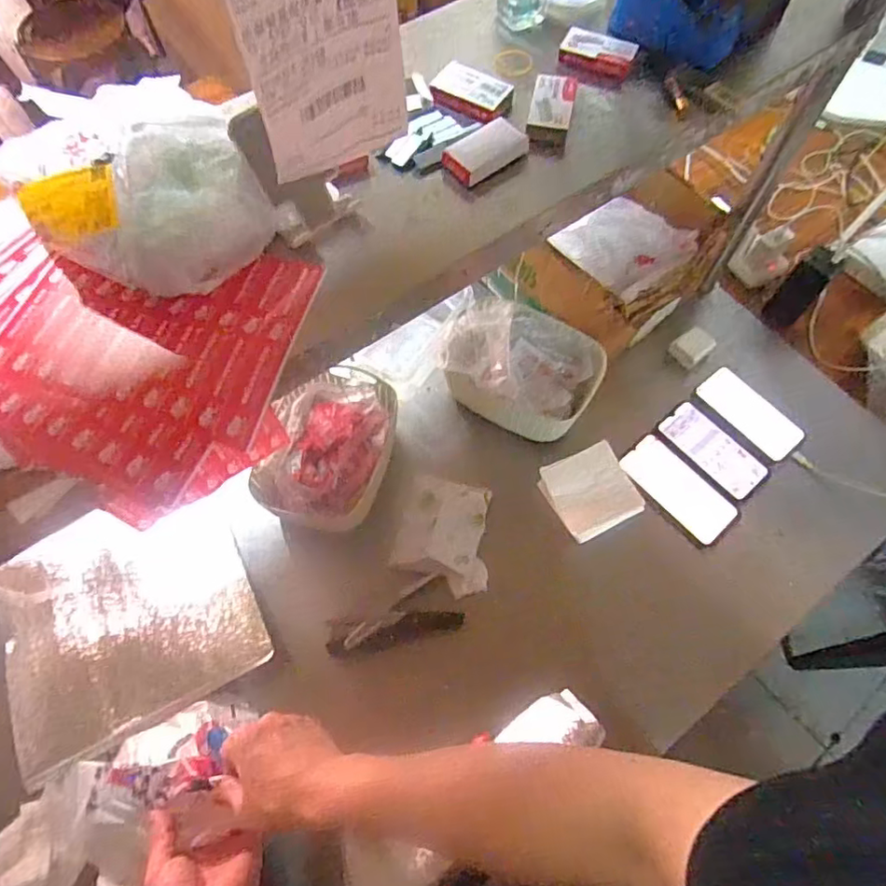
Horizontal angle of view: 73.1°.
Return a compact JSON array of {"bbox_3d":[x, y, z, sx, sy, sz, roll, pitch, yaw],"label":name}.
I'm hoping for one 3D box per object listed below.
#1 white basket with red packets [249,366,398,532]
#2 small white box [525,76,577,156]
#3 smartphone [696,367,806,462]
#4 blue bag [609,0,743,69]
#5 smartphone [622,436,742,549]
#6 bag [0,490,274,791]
[{"bbox_3d":[-0.148,0.006,0.793,0.156,0.103,0.222,6,66,3],"label":"white basket with red packets"},{"bbox_3d":[0.098,-0.300,0.545,0.036,0.023,0.078,11,66,5],"label":"small white box"},{"bbox_3d":[0.451,-0.045,0.876,0.075,0.012,0.155,-37,71,-15],"label":"smartphone"},{"bbox_3d":[0.217,-0.398,0.560,0.120,0.050,0.065,35,70,15],"label":"blue bag"},{"bbox_3d":[0.328,0.063,0.834,0.079,0.008,0.163,-38,71,-15],"label":"smartphone"},{"bbox_3d":[-0.393,0.209,0.748,0.292,0.037,0.283,-26,68,-11],"label":"bag"}]

